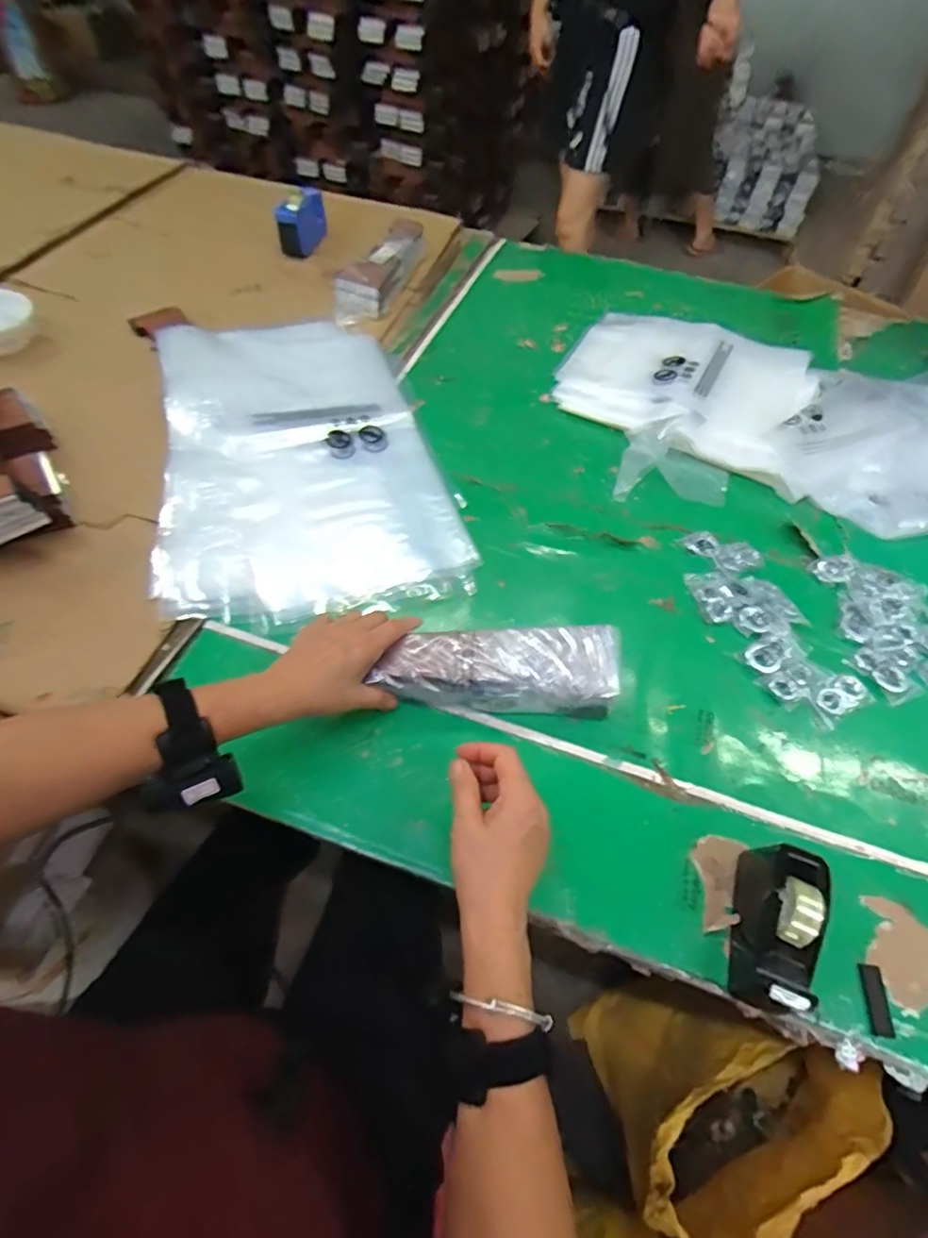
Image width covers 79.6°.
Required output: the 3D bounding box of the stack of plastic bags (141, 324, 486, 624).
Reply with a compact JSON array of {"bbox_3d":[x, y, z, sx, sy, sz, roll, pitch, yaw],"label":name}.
[{"bbox_3d":[-0.237,-0.245,0.762,0.356,0.033,0.597,-16,60,-11],"label":"stack of plastic bags"}]

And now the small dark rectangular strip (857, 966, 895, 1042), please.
[{"bbox_3d":[0.329,0.302,0.442,0.017,0.004,0.048,6,58,2],"label":"small dark rectangular strip"}]

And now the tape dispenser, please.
[{"bbox_3d":[0.247,0.242,0.438,0.045,0.069,0.115,21,60,11],"label":"tape dispenser"}]

